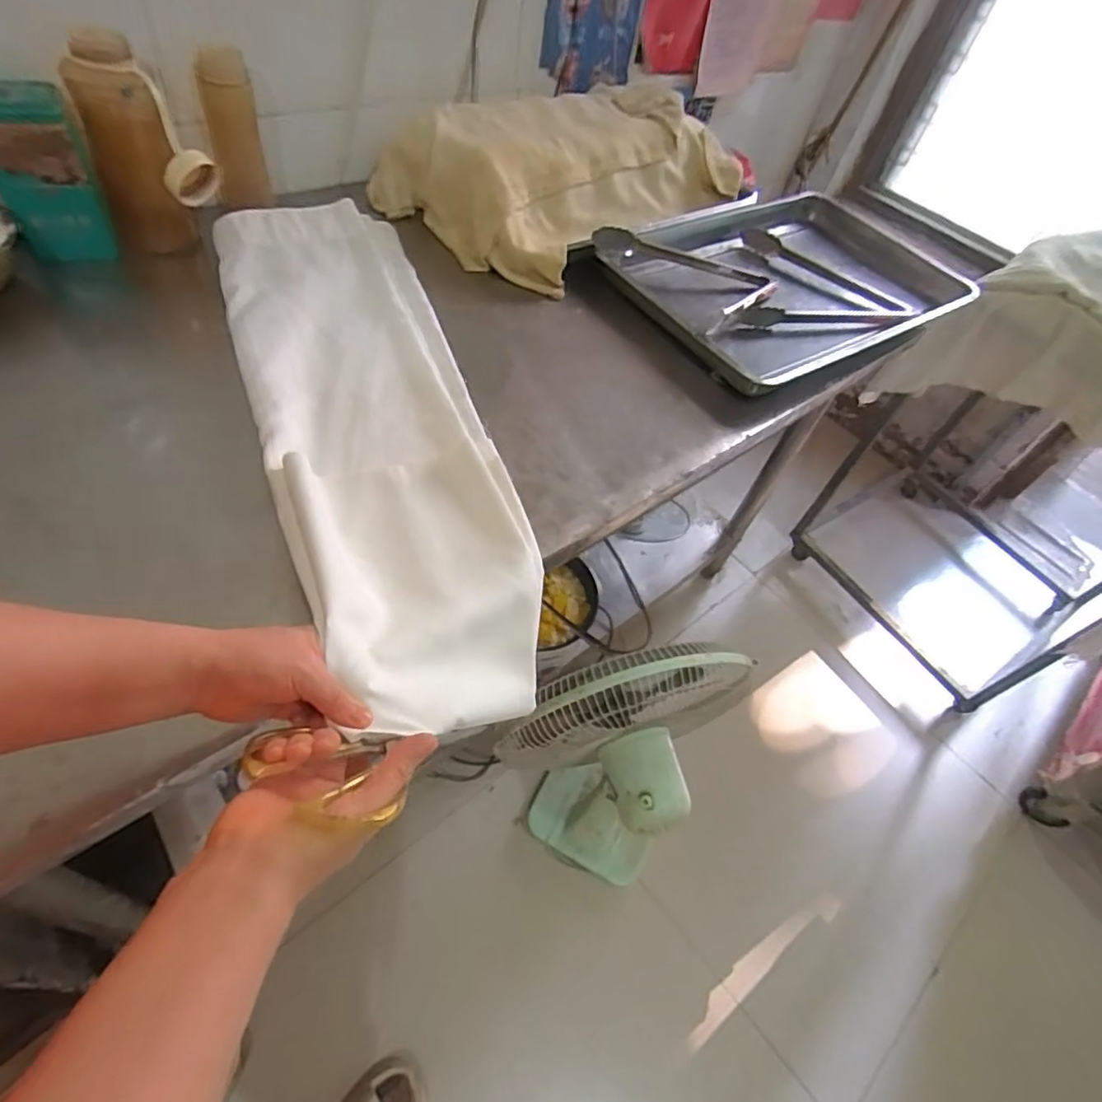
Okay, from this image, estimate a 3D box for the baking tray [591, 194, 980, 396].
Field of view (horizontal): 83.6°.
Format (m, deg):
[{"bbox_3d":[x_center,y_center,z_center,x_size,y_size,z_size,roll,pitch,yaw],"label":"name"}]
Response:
[{"bbox_3d":[0.434,-0.467,1.077,0.675,0.085,0.412,-26,62,-29],"label":"baking tray"}]

